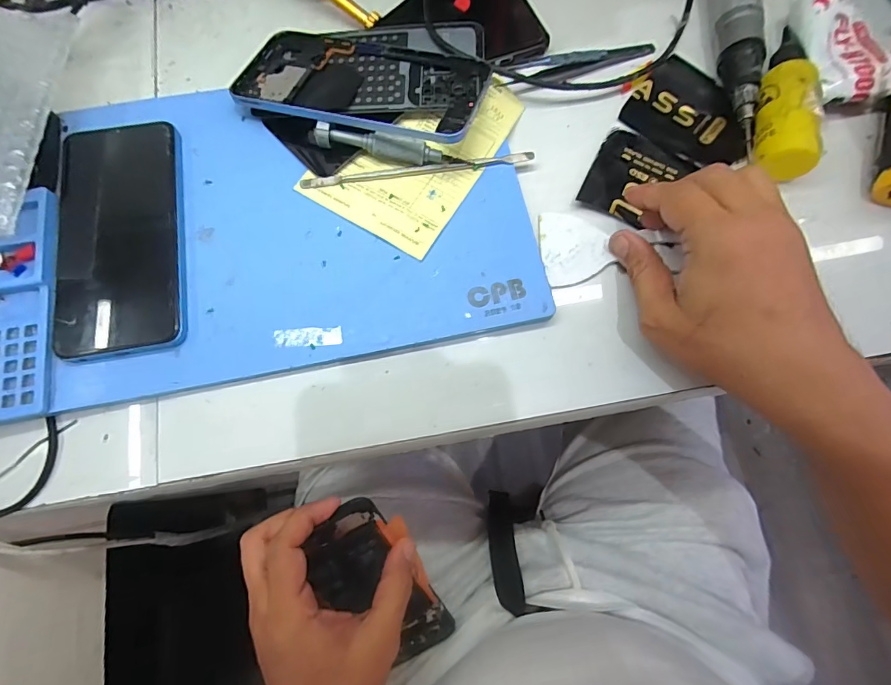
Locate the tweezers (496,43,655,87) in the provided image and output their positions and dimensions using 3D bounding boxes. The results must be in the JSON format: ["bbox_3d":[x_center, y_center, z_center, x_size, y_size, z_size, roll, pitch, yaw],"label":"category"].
[{"bbox_3d":[0.103,-0.213,0.336,0.127,0.025,0.013,-21,76,-5],"label":"tweezers"}]

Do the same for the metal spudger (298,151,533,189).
[{"bbox_3d":[-0.019,-0.121,0.312,0.161,0.004,0.007,-8,76,-2],"label":"metal spudger"}]

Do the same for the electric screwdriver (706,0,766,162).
[{"bbox_3d":[0.224,-0.249,0.341,0.032,0.033,0.216,0,75,0],"label":"electric screwdriver"}]

